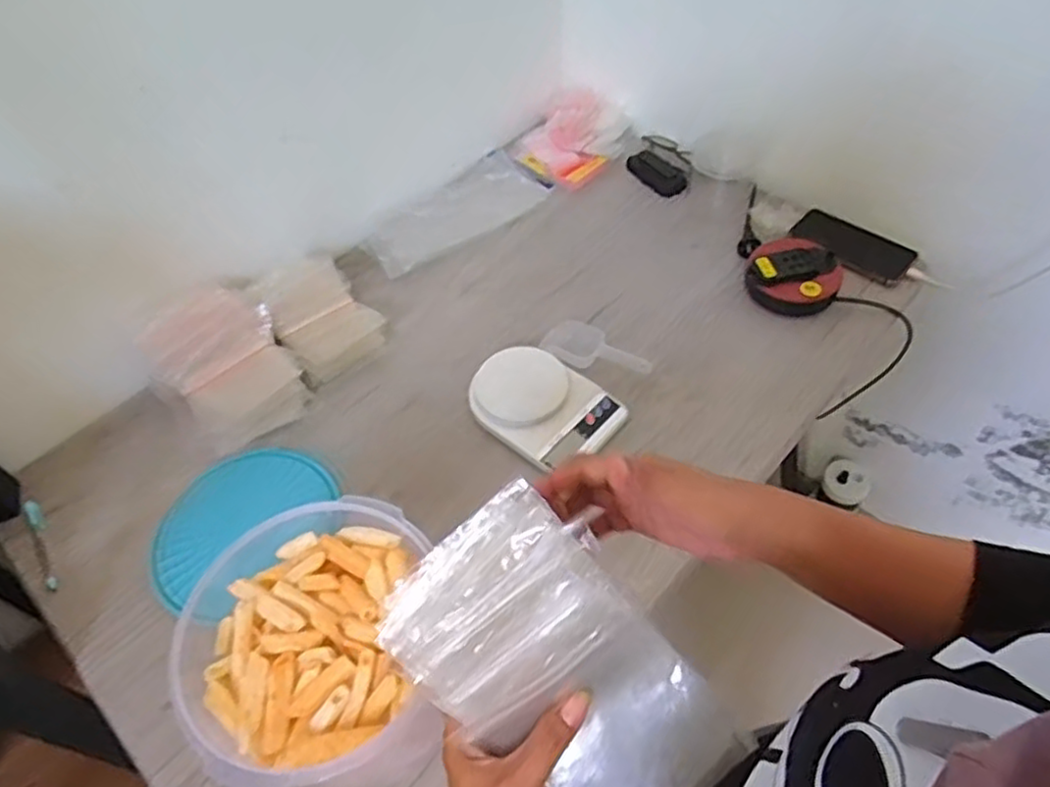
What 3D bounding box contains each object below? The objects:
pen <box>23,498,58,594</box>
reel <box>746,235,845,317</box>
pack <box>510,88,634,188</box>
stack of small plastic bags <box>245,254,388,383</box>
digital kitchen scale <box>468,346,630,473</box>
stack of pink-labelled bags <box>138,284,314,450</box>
[{"bbox_3d":[-0.552,0.170,0.791,0.013,0.010,0.134,-30,56,-17],"label":"pen"},{"bbox_3d":[0.362,-0.163,0.938,0.123,0.054,0.109,9,54,11],"label":"reel"},{"bbox_3d":[0.076,-0.428,1.159,0.163,0.062,0.183,22,58,20],"label":"pack"},{"bbox_3d":[-0.272,-0.107,0.923,0.128,0.061,0.173,-35,58,-20],"label":"stack of small plastic bags"},{"bbox_3d":[0.022,0.013,0.842,0.176,0.038,0.136,33,62,26],"label":"digital kitchen scale"},{"bbox_3d":[-0.369,-0.037,0.855,0.149,0.093,0.179,-34,58,-20],"label":"stack of pink-labelled bags"}]

